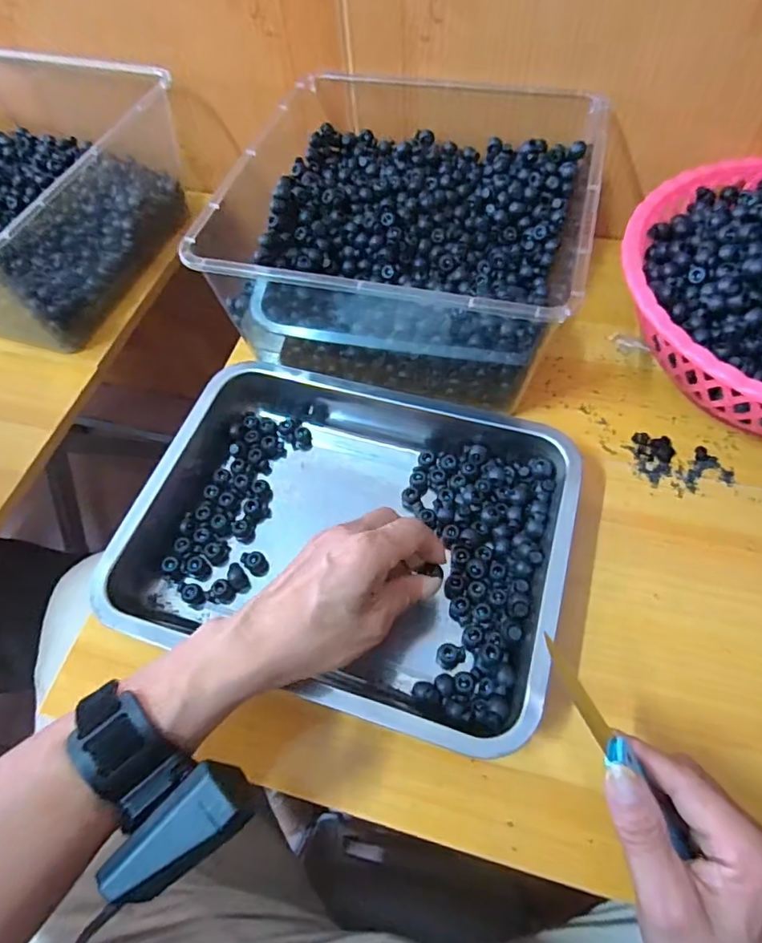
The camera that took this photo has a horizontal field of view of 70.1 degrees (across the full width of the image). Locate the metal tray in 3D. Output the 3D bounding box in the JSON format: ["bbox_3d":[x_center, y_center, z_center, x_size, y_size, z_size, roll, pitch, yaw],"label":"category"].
[{"bbox_3d":[-0.020,0.035,0.417,0.308,0.047,0.259,15,61,12],"label":"metal tray"}]

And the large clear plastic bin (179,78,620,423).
[{"bbox_3d":[0.035,-0.216,0.504,0.281,0.138,0.285,13,61,11],"label":"large clear plastic bin"}]

